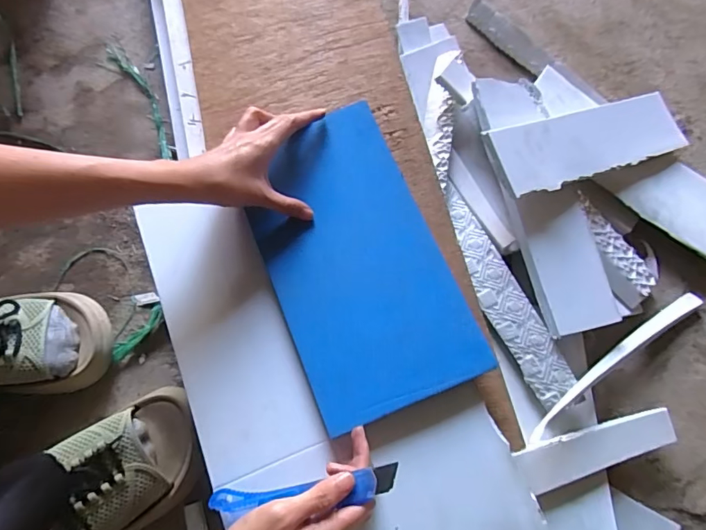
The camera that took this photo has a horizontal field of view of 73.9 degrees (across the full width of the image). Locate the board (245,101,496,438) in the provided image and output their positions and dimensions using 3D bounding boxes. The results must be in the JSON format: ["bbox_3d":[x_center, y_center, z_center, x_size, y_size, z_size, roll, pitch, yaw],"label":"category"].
[{"bbox_3d":[-0.003,-0.008,0.427,0.148,0.014,0.273,-23,75,-2],"label":"board"}]

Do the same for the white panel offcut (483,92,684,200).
[{"bbox_3d":[0.267,-0.138,0.517,0.270,0.011,0.076,-17,73,-22],"label":"white panel offcut"}]

